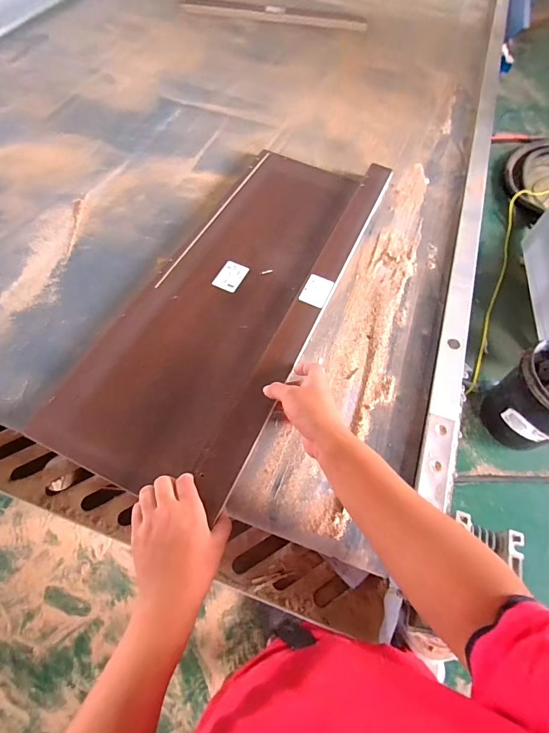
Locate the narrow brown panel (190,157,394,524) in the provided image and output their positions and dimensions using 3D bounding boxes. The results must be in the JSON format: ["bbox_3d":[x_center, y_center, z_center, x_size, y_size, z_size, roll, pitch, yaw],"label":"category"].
[{"bbox_3d":[0.067,-0.120,0.647,0.053,0.034,0.737,23,62,9],"label":"narrow brown panel"}]

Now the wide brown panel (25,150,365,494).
[{"bbox_3d":[-0.073,-0.146,0.655,0.225,0.021,0.709,25,63,10],"label":"wide brown panel"}]

